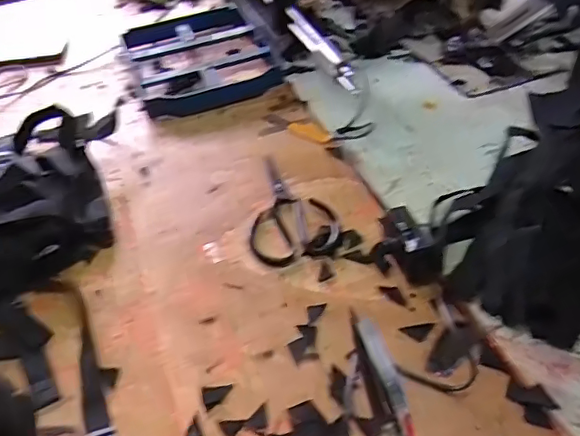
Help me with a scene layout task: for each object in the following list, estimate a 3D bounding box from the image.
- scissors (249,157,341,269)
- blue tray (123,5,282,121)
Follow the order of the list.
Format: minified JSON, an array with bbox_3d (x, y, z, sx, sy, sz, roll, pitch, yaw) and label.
[{"bbox_3d":[-0.012,-0.012,0.675,0.106,0.009,0.164,-22,49,-14],"label":"scissors"},{"bbox_3d":[-0.147,-0.263,0.900,0.204,0.033,0.254,-19,48,-11],"label":"blue tray"}]

